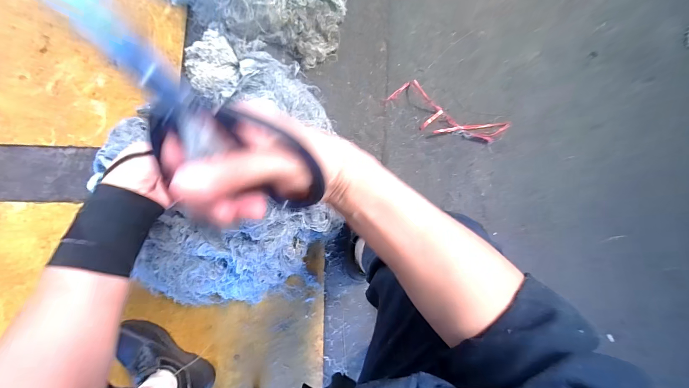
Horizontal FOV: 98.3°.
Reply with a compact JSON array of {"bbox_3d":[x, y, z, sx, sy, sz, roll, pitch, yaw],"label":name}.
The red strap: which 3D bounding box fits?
[{"bbox_3d":[0.287,-0.218,0.841,0.351,0.029,0.119,23,82,0],"label":"red strap"}]

